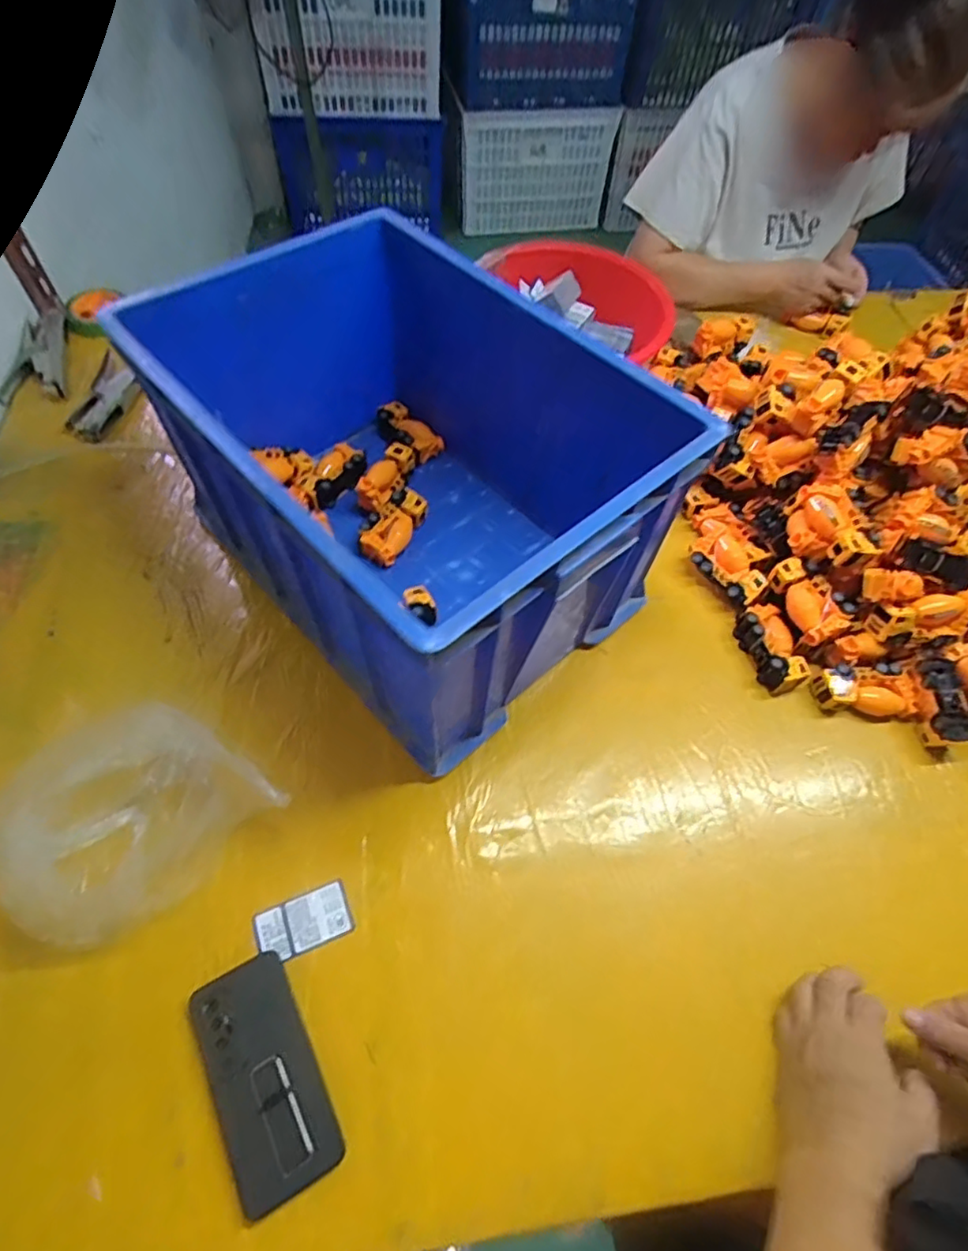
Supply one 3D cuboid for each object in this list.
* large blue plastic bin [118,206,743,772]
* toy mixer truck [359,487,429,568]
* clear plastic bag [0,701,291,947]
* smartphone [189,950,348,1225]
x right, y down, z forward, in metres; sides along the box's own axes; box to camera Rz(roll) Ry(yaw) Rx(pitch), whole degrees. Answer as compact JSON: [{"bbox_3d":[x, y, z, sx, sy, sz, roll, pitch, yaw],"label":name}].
[{"bbox_3d":[-0.072,-0.174,0.682,0.340,0.277,0.513,-37,66,-23],"label":"large blue plastic bin"},{"bbox_3d":[-0.115,-0.131,0.782,0.050,0.034,0.104,25,60,13],"label":"toy mixer truck"},{"bbox_3d":[-0.303,0.179,0.529,0.152,0.135,0.198,32,61,17],"label":"clear plastic bag"},{"bbox_3d":[-0.178,0.358,0.491,0.084,0.011,0.165,-27,62,-18],"label":"smartphone"}]

